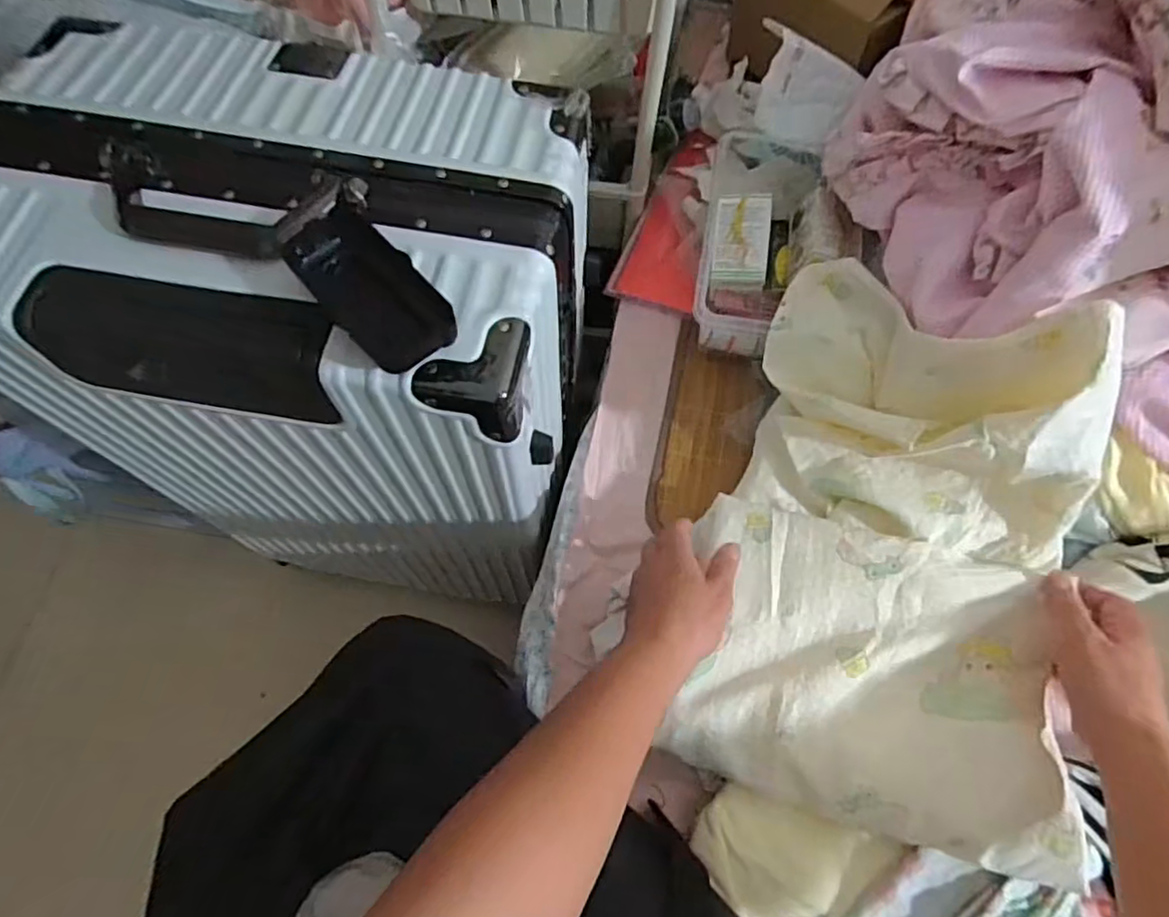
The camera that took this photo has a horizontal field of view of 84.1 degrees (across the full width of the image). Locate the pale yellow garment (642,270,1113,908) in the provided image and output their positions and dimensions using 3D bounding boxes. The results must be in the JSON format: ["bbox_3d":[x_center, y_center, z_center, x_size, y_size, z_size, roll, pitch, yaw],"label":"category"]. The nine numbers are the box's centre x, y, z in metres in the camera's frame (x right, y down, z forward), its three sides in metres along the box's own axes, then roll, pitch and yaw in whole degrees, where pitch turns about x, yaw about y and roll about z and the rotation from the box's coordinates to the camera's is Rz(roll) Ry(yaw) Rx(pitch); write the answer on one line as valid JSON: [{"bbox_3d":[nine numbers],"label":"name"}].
[{"bbox_3d":[0.234,0.050,0.451,0.264,0.165,0.390,17,70,9],"label":"pale yellow garment"}]

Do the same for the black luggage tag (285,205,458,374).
[{"bbox_3d":[-0.124,-0.098,0.366,0.051,0.014,0.120,-40,72,-12],"label":"black luggage tag"}]

